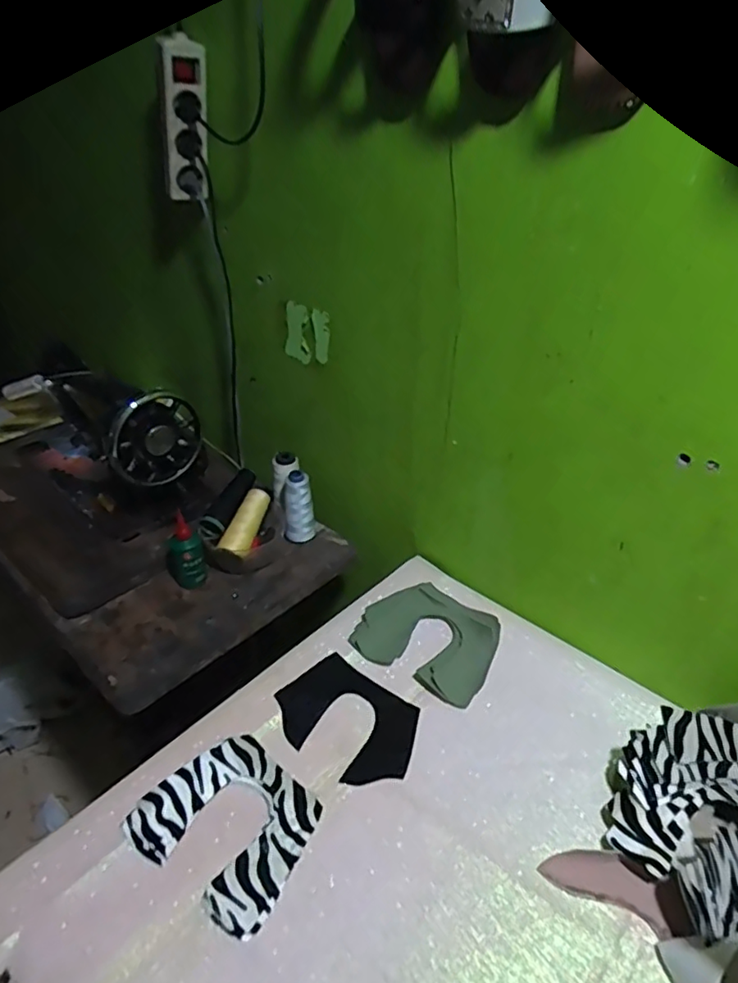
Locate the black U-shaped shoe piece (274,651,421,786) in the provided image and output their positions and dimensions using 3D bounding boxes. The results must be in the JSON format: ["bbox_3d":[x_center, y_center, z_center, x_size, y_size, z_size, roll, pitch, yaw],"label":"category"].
[{"bbox_3d":[-0.022,0.253,0.655,0.155,0.010,0.113,27,42,27],"label":"black U-shaped shoe piece"}]

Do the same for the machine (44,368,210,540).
[{"bbox_3d":[-0.414,-0.085,0.963,0.186,0.231,0.321,-28,43,-33],"label":"machine"}]

